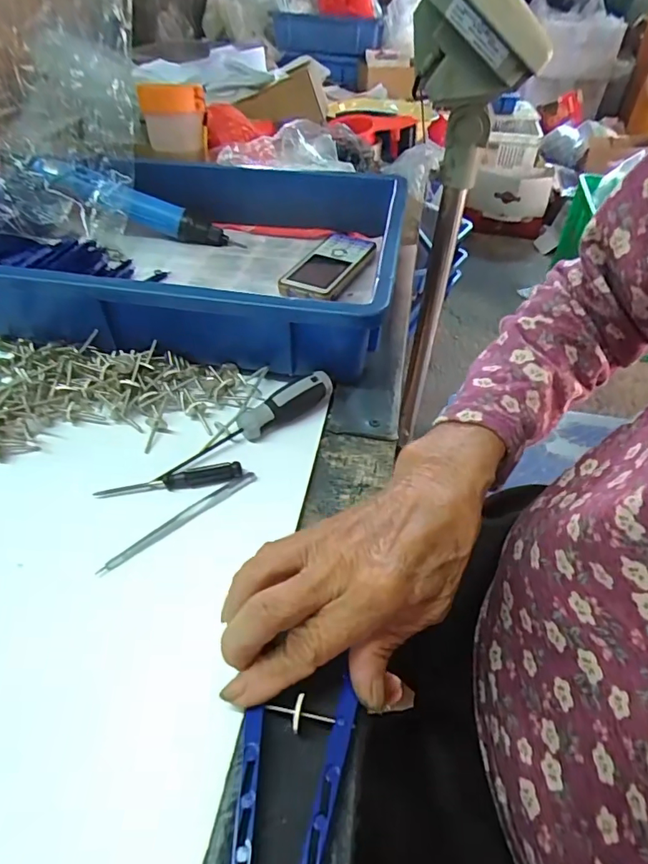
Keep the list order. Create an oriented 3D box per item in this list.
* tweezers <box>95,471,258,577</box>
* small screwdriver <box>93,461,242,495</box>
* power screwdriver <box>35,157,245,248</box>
[{"bbox_3d":[-0.088,0.053,0.309,0.107,0.009,0.009,-30,52,-29],"label":"tweezers"},{"bbox_3d":[-0.099,0.031,0.327,0.089,0.012,0.009,-7,44,-8],"label":"small screwdriver"},{"bbox_3d":[-0.204,-0.249,0.554,0.215,0.033,0.034,20,42,-12],"label":"power screwdriver"}]

